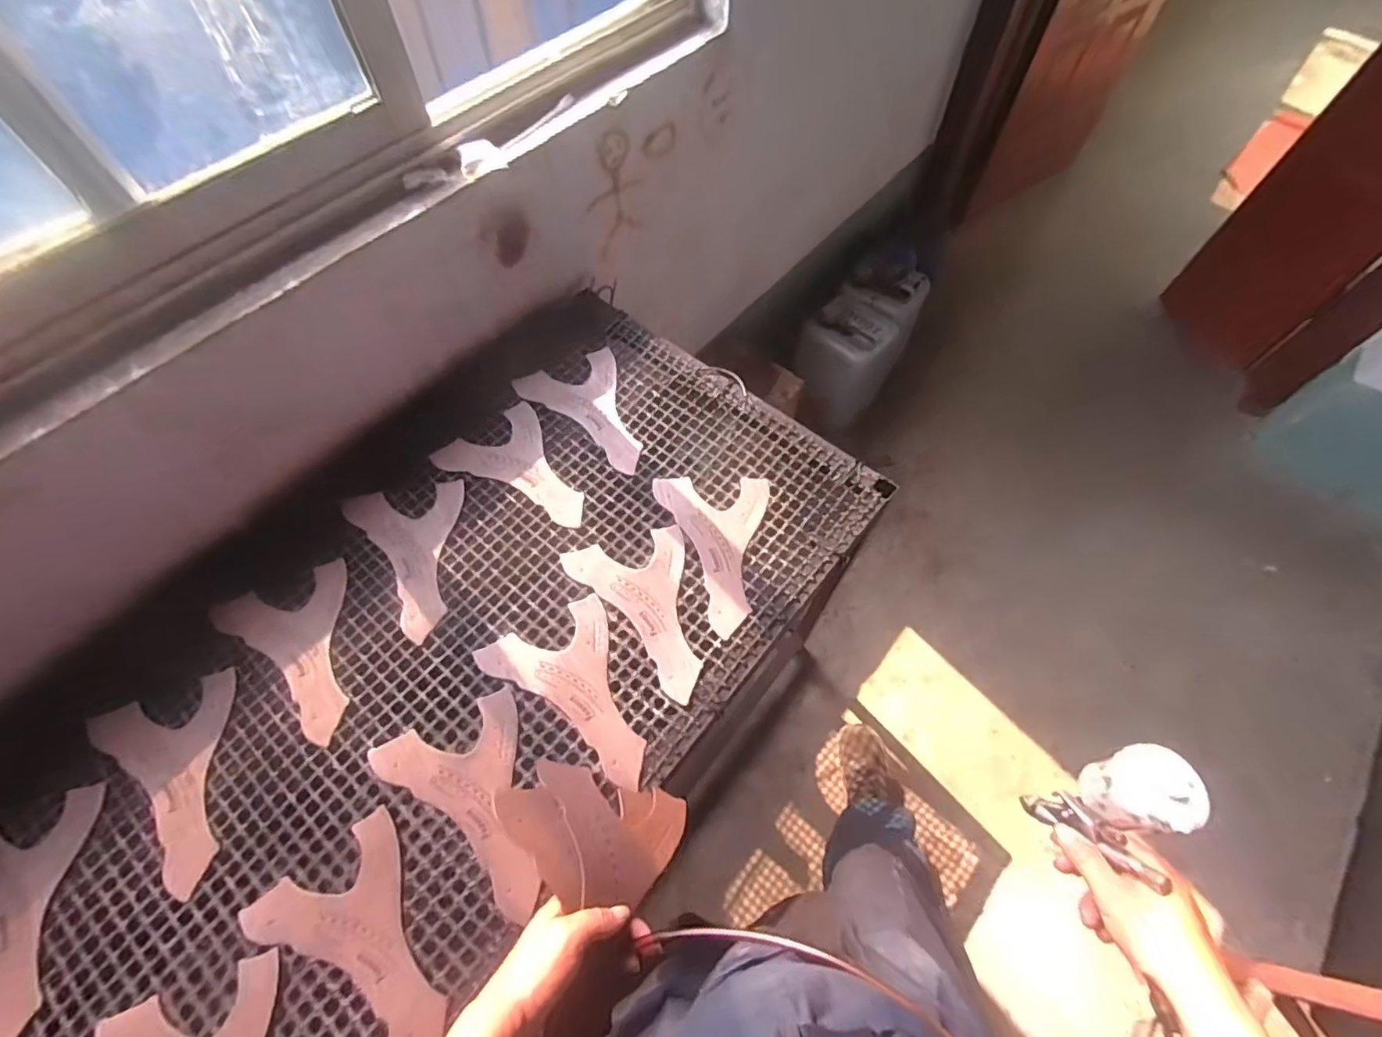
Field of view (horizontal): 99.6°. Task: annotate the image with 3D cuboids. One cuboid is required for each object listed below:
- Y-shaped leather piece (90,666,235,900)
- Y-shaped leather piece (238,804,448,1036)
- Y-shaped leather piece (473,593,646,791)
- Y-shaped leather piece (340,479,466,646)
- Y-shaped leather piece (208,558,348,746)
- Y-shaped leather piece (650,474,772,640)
[{"bbox_3d":[-0.566,0.290,0.625,0.146,0.007,0.218,-19,63,-9],"label":"Y-shaped leather piece"},{"bbox_3d":[-0.317,0.415,0.552,0.146,0.010,0.208,-36,67,-11],"label":"Y-shaped leather piece"},{"bbox_3d":[-0.135,0.208,0.660,0.149,0.005,0.216,-26,64,-12],"label":"Y-shaped leather piece"},{"bbox_3d":[-0.366,0.055,0.749,0.147,0.007,0.218,-11,61,-8],"label":"Y-shaped leather piece"},{"bbox_3d":[-0.473,0.167,0.683,0.149,0.009,0.219,-23,61,-7],"label":"Y-shaped leather piece"},{"bbox_3d":[0.023,0.041,0.752,0.146,0.005,0.215,2,62,2],"label":"Y-shaped leather piece"}]

